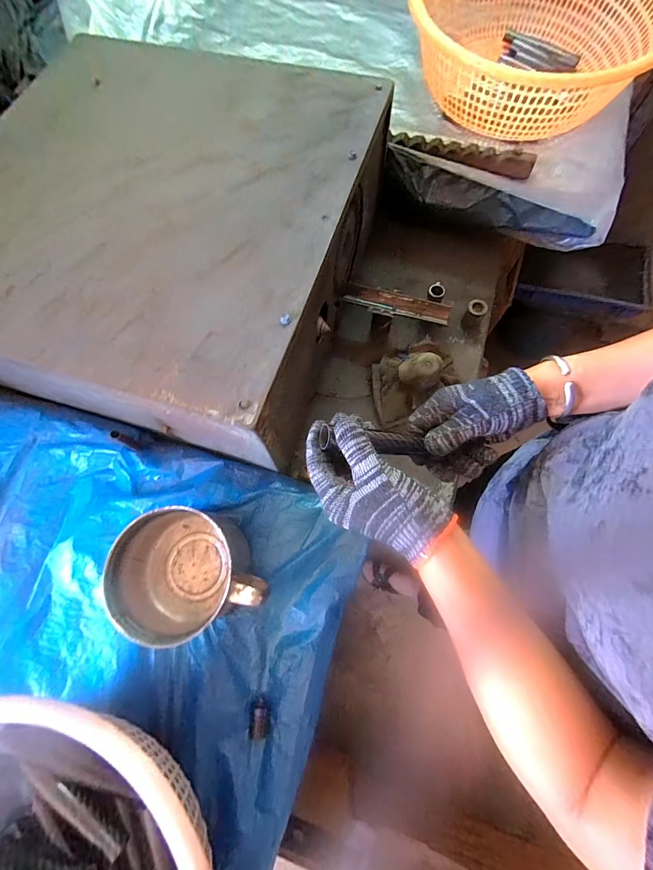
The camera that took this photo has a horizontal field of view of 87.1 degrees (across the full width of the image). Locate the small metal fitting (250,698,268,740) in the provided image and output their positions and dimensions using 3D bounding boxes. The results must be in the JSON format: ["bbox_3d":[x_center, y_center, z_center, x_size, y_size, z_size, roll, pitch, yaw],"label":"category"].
[{"bbox_3d":[-0.078,0.331,0.399,0.018,0.019,0.035,-2,72,1],"label":"small metal fitting"}]

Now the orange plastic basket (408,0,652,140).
[{"bbox_3d":[0.331,-0.666,0.576,0.402,0.144,0.396,30,75,10],"label":"orange plastic basket"}]

